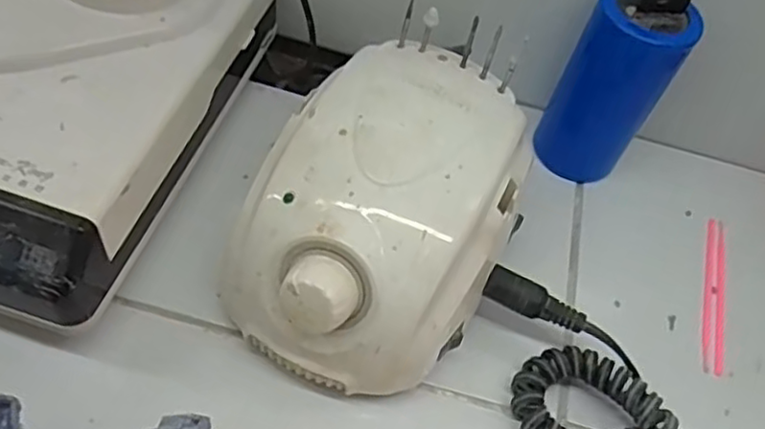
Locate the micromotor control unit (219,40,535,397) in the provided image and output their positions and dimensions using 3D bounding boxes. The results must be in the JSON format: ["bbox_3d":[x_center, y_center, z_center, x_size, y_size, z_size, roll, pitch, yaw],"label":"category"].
[{"bbox_3d":[0.000,0.002,0.294,0.103,0.080,0.135,24,54,9],"label":"micromotor control unit"}]

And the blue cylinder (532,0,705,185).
[{"bbox_3d":[0.115,-0.063,0.344,0.049,0.097,0.039,30,55,11],"label":"blue cylinder"}]

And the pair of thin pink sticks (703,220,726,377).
[{"bbox_3d":[0.172,0.040,0.349,0.010,0.005,0.091,19,54,3],"label":"pair of thin pink sticks"}]

